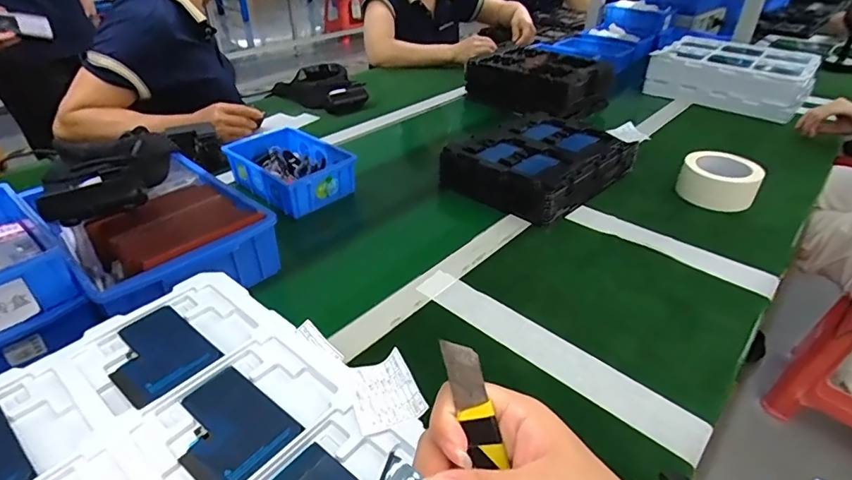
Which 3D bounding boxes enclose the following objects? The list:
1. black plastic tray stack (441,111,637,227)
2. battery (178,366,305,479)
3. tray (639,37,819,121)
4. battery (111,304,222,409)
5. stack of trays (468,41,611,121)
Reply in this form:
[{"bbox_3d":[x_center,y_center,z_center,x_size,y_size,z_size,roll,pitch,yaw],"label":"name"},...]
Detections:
[{"bbox_3d":[0.195,-0.133,0.816,0.266,0.068,0.218,-26,43,-33],"label":"black plastic tray stack"},{"bbox_3d":[-0.140,0.131,0.337,0.088,0.005,0.068,24,41,30],"label":"battery"},{"bbox_3d":[0.770,-0.414,1.194,0.339,0.104,0.279,29,44,34],"label":"tray"},{"bbox_3d":[-0.220,0.090,0.388,0.092,0.005,0.069,25,41,30],"label":"battery"},{"bbox_3d":[0.275,-0.398,1.179,0.296,0.111,0.225,26,42,32],"label":"stack of trays"}]

